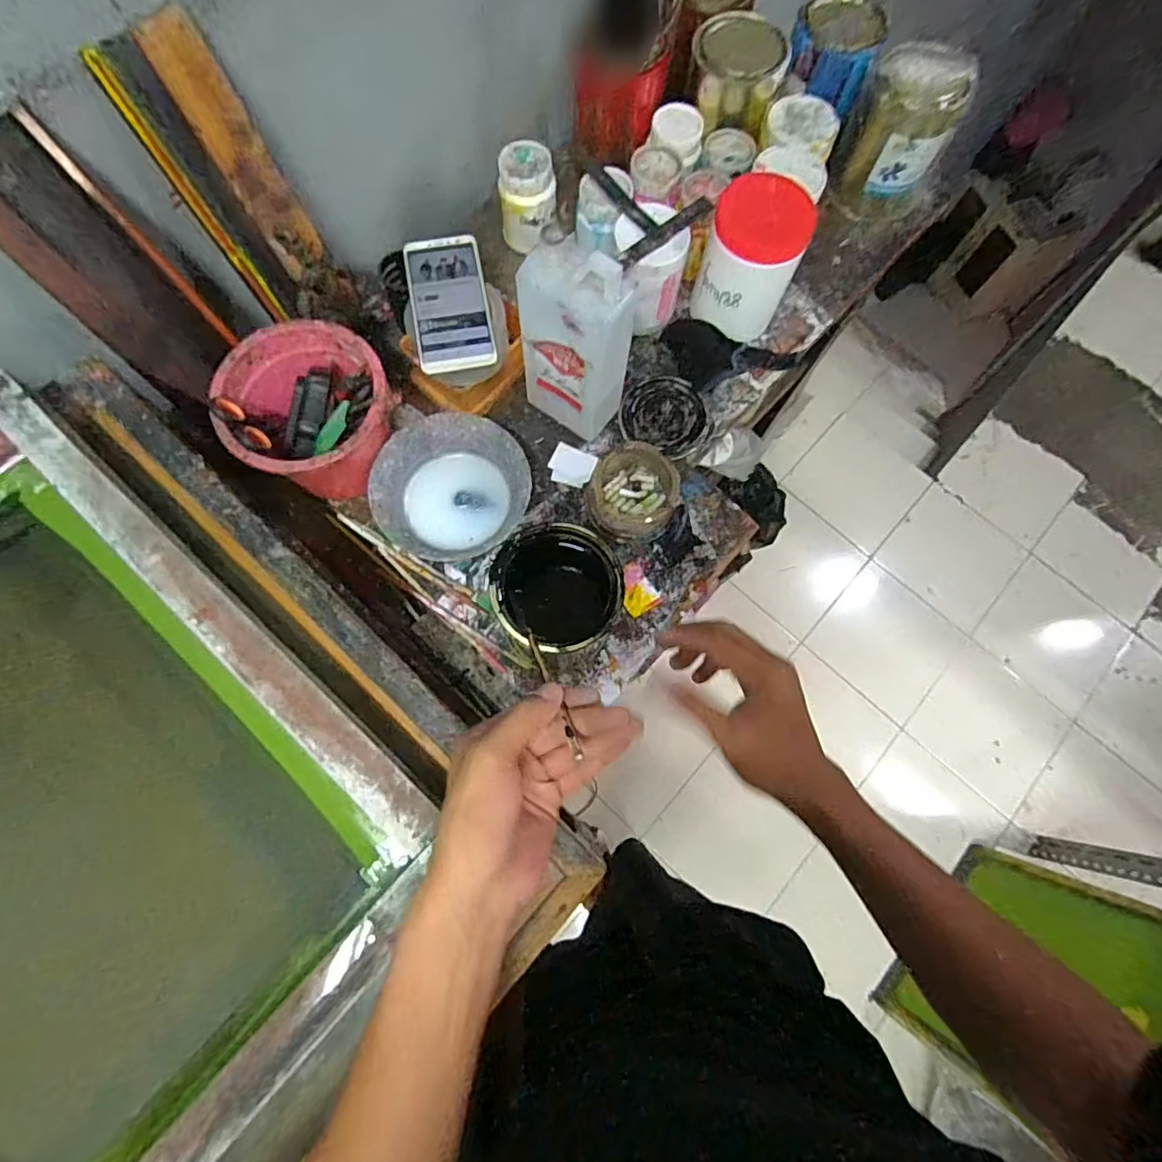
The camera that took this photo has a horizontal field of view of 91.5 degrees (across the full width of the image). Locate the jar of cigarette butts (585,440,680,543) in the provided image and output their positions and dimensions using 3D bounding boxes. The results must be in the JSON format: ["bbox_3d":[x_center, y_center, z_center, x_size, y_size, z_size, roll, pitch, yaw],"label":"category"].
[{"bbox_3d":[0.056,-0.094,0.613,0.091,0.049,0.093,0,74,-2],"label":"jar of cigarette butts"}]

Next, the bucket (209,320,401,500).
[{"bbox_3d":[-0.258,-0.155,0.562,0.146,0.112,0.149,0,74,-2],"label":"bucket"}]

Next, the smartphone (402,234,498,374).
[{"bbox_3d":[-0.134,-0.284,0.575,0.076,0.012,0.154,-10,75,-5],"label":"smartphone"}]

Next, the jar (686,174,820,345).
[{"bbox_3d":[0.189,-0.355,0.633,0.099,0.135,0.095,0,74,-2],"label":"jar"}]

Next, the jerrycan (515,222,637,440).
[{"bbox_3d":[-0.004,-0.235,0.556,0.092,0.213,0.063,39,77,9],"label":"jerrycan"}]

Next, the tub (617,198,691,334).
[{"bbox_3d":[0.074,-0.353,0.647,0.070,0.109,0.083,-13,75,-5],"label":"tub"}]

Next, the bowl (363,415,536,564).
[{"bbox_3d":[-0.133,-0.095,0.592,0.152,0.053,0.149,0,74,-2],"label":"bowl"}]

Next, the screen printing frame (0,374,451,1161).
[{"bbox_3d":[-0.384,0.165,0.375,0.489,0.068,0.415,40,77,9],"label":"screen printing frame"}]

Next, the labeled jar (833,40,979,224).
[{"bbox_3d":[0.385,-0.541,0.692,0.118,0.144,0.091,31,75,7],"label":"labeled jar"}]

